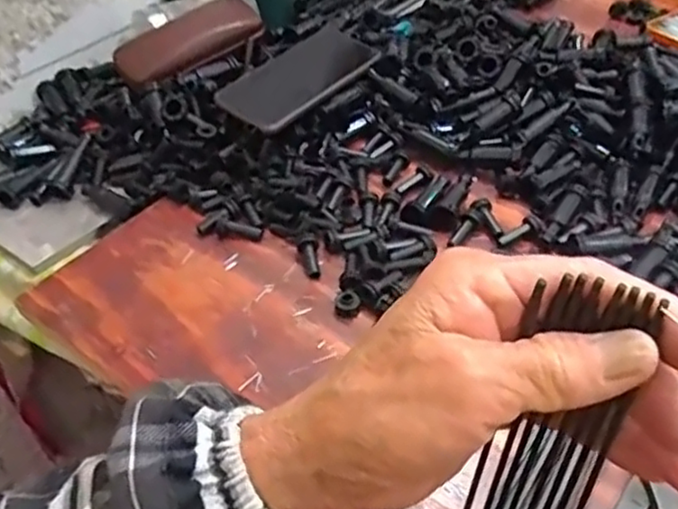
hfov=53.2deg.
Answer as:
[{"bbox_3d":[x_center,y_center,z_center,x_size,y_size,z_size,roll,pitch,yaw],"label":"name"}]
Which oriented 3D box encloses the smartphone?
[{"bbox_3d":[-0.034,-0.177,0.674,0.087,0.016,0.170,32,59,32],"label":"smartphone"}]

